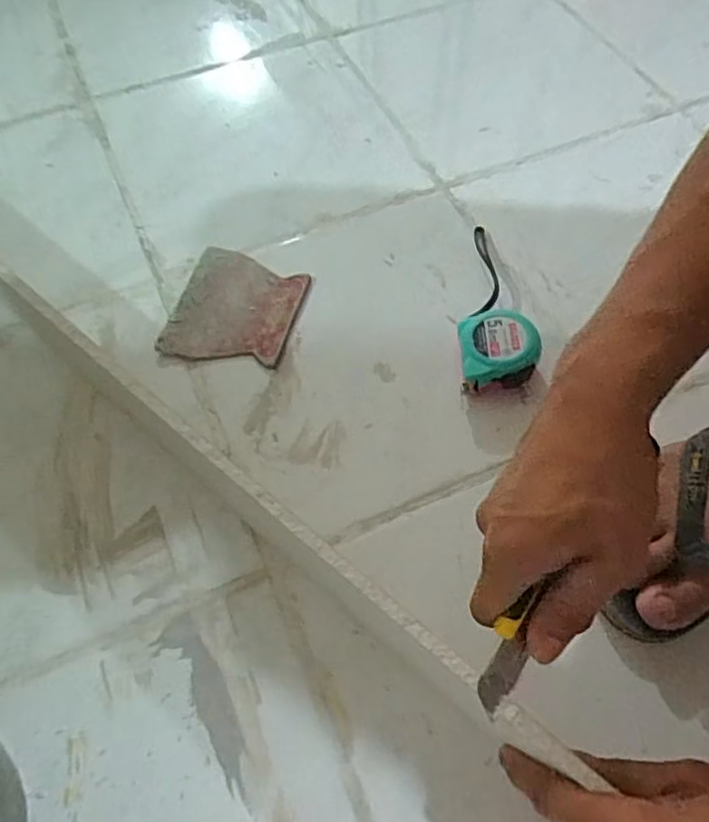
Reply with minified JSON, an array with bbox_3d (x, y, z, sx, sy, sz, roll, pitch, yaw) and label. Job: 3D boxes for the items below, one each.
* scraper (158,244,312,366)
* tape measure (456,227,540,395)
[{"bbox_3d":[-0.107,-0.092,0.580,0.108,0.008,0.121,14,61,9],"label":"scraper"},{"bbox_3d":[0.123,-0.099,0.569,0.063,0.037,0.188,3,60,3],"label":"tape measure"}]

